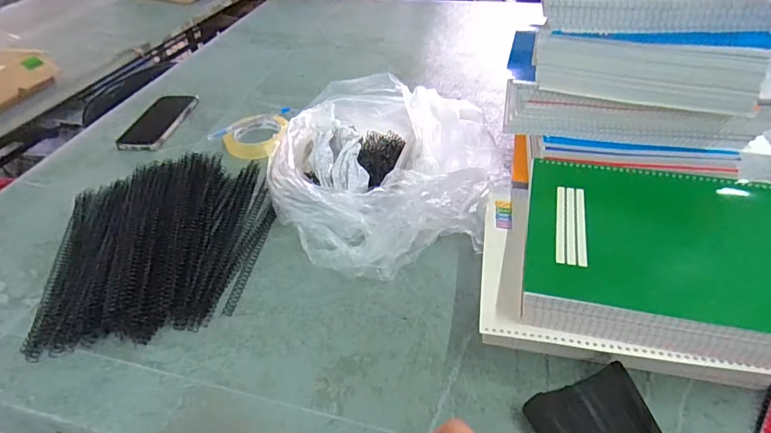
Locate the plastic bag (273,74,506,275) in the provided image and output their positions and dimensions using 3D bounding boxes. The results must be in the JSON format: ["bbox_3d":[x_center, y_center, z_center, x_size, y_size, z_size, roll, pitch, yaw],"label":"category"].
[{"bbox_3d":[-0.017,-0.077,0.615,0.268,0.114,0.338,-18,45,-15],"label":"plastic bag"}]

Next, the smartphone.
[{"bbox_3d":[-0.410,-0.174,0.823,0.075,0.016,0.170,4,43,8],"label":"smartphone"}]

